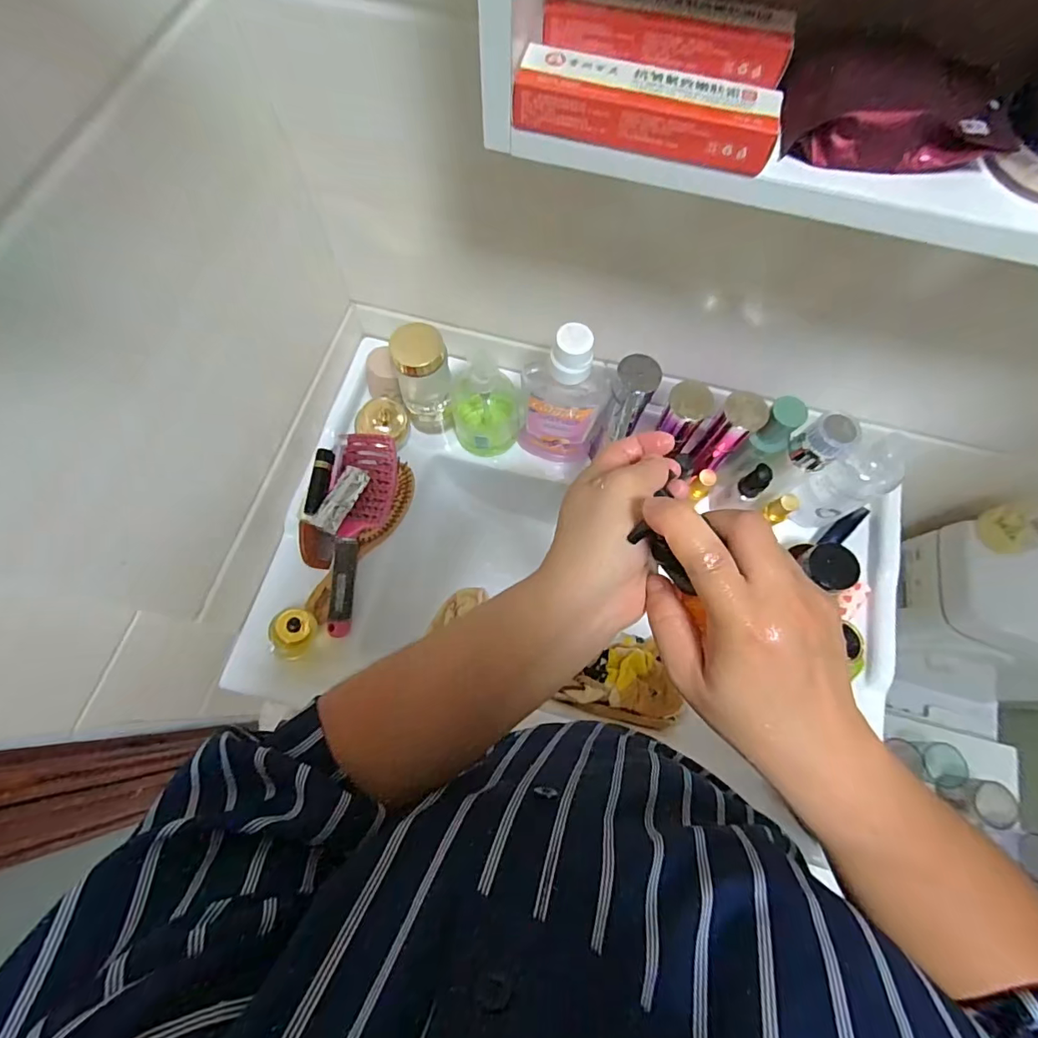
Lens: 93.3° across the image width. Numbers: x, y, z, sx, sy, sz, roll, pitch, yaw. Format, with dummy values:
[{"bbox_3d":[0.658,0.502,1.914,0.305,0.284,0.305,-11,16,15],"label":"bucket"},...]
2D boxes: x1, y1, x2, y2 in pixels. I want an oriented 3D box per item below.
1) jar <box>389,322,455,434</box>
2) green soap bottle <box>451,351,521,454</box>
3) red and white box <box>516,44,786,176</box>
[{"bbox_3d":[-0.113,-0.164,0.599,0.061,0.142,0.059,0,71,-1],"label":"jar"},{"bbox_3d":[-0.042,-0.146,0.594,0.081,0.143,0.080,0,71,-1],"label":"green soap bottle"},{"bbox_3d":[0.064,-0.208,0.251,0.129,0.024,0.031,13,71,4],"label":"red and white box"}]

